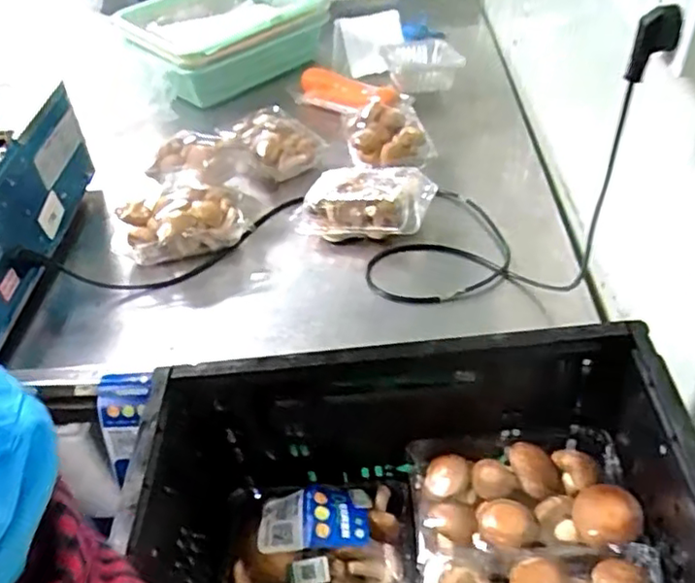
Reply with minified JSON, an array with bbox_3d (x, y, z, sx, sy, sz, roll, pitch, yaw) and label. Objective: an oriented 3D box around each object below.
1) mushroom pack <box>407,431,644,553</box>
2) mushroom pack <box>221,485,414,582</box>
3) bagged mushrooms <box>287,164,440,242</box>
[{"bbox_3d":[0.140,0.164,0.536,0.169,0.046,0.112,-3,44,3],"label":"mushroom pack"},{"bbox_3d":[-0.025,0.220,0.578,0.161,0.048,0.110,-1,44,5],"label":"mushroom pack"},{"bbox_3d":[0.021,-0.113,0.837,0.162,0.067,0.102,9,46,16],"label":"bagged mushrooms"}]

